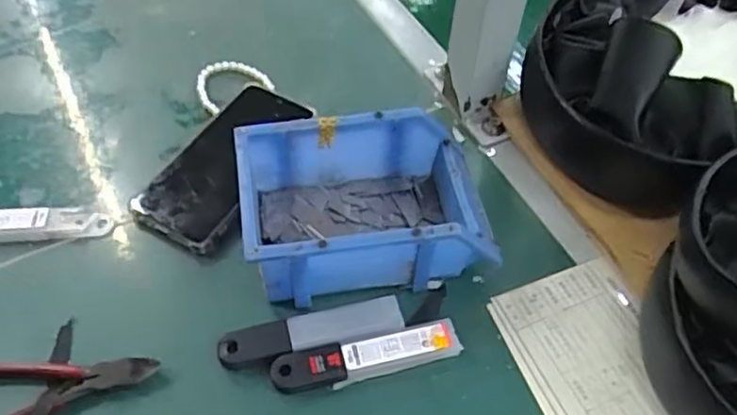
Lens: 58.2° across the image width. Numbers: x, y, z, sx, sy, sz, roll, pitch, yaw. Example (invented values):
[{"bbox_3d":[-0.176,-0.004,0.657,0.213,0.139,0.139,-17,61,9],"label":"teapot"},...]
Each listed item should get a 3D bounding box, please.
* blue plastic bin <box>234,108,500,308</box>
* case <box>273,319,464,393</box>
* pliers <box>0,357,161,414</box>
[{"bbox_3d":[-0.002,-0.002,0.495,0.174,0.075,0.117,-7,54,-7],"label":"blue plastic bin"},{"bbox_3d":[-0.001,0.102,0.453,0.128,0.012,0.027,-11,54,-10],"label":"case"},{"bbox_3d":[-0.221,0.123,0.433,0.156,0.016,0.046,-8,54,-8],"label":"pliers"}]

